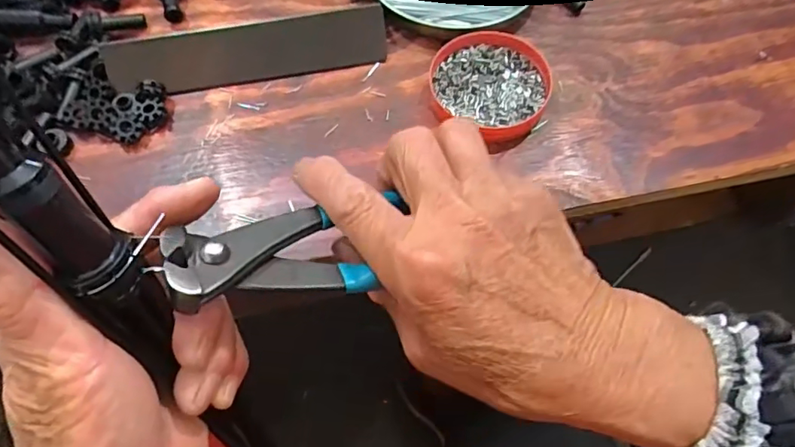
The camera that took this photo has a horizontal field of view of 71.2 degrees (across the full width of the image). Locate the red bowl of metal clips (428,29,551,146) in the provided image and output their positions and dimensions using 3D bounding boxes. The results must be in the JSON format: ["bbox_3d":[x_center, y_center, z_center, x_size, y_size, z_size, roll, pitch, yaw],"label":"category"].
[{"bbox_3d":[0.065,-0.097,0.381,0.078,0.016,0.082,-1,63,1],"label":"red bowl of metal clips"}]

